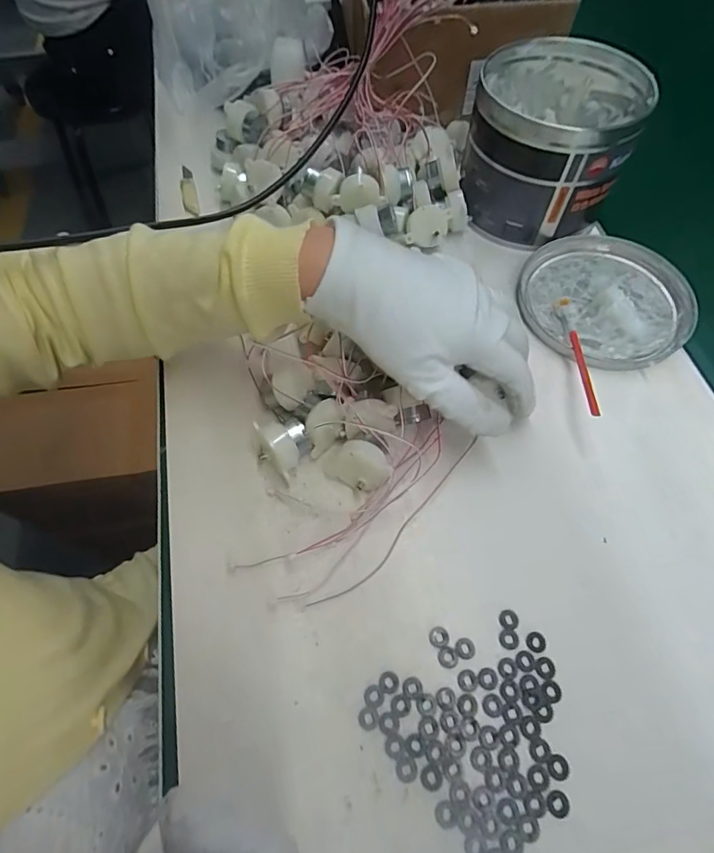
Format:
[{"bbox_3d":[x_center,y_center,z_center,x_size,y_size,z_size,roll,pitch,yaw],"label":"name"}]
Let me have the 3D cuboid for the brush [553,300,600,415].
[{"bbox_3d":[0.164,-0.056,0.351,0.010,0.009,0.104,-3,61,-1],"label":"brush"}]

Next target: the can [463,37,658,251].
[{"bbox_3d":[0.159,-0.233,0.397,0.124,0.098,0.130,0,61,1],"label":"can"}]

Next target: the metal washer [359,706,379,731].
[{"bbox_3d":[0.006,0.150,0.241,0.010,0.004,0.010,0,61,1],"label":"metal washer"}]

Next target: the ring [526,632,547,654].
[{"bbox_3d":[0.099,0.118,0.259,0.011,0.004,0.011,0,61,1],"label":"ring"}]

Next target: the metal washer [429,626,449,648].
[{"bbox_3d":[0.046,0.116,0.260,0.011,0.004,0.011,0,61,1],"label":"metal washer"}]

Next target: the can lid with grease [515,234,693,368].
[{"bbox_3d":[0.200,-0.103,0.378,0.129,0.015,0.129,0,61,1],"label":"can lid with grease"}]

